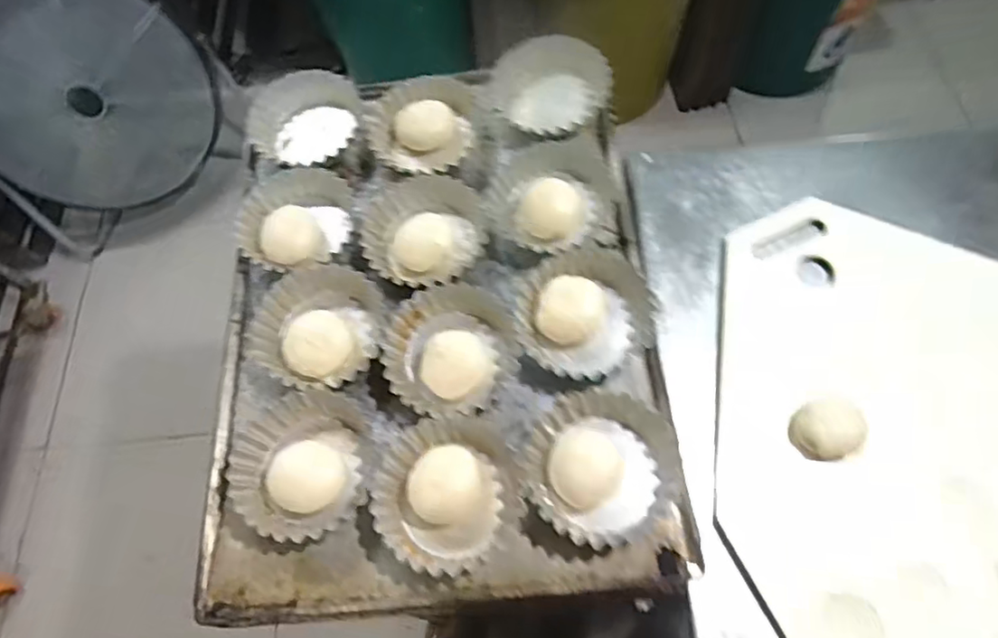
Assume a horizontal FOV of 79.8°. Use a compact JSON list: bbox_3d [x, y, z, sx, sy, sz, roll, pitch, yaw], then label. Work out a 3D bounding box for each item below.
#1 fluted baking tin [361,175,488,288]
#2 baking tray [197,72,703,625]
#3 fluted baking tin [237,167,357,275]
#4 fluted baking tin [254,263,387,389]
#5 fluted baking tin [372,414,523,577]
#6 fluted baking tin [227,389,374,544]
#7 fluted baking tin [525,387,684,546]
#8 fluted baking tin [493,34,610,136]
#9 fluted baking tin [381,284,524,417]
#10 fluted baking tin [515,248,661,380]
[{"bbox_3d":[-0.061,-0.071,0.498,0.098,0.033,0.104,-1,64,2],"label":"fluted baking tin"},{"bbox_3d":[-0.050,-0.020,0.470,0.326,0.042,0.437,-5,64,0],"label":"baking tray"},{"bbox_3d":[-0.171,-0.079,0.509,0.091,0.034,0.097,-7,64,-1],"label":"fluted baking tin"},{"bbox_3d":[-0.139,0.009,0.467,0.099,0.039,0.094,-1,64,2],"label":"fluted baking tin"},{"bbox_3d":[-0.035,0.115,0.407,0.095,0.027,0.099,-1,64,2],"label":"fluted baking tin"},{"bbox_3d":[-0.141,0.104,0.424,0.089,0.031,0.100,1,64,3],"label":"fluted baking tin"},{"bbox_3d":[0.069,0.101,0.401,0.098,0.030,0.098,-1,64,2],"label":"fluted baking tin"},{"bbox_3d":[0.042,-0.207,0.522,0.100,0.031,0.087,39,72,19],"label":"fluted baking tin"},{"bbox_3d":[-0.035,0.025,0.450,0.099,0.031,0.097,-1,64,2],"label":"fluted baking tin"},{"bbox_3d":[0.067,-0.005,0.453,0.105,0.029,0.095,-24,66,-9],"label":"fluted baking tin"}]

